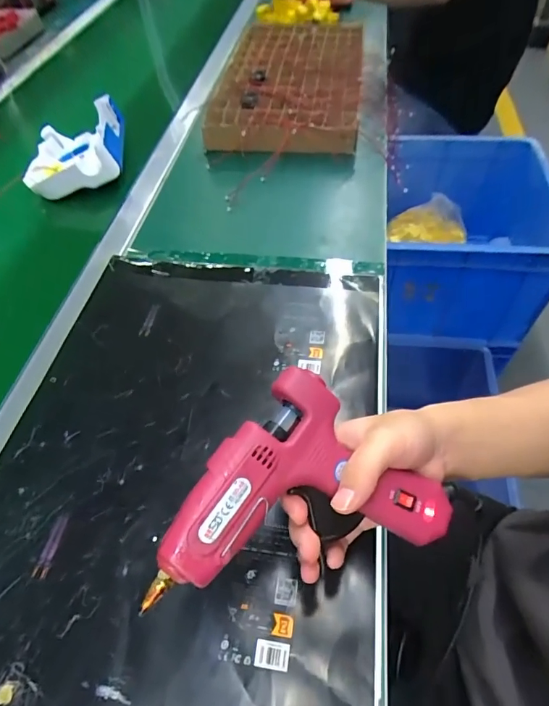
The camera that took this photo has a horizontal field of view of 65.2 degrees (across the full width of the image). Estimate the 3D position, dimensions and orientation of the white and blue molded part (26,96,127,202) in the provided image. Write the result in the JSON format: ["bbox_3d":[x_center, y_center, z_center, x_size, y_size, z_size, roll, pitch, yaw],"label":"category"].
[{"bbox_3d":[-0.320,-0.327,0.687,0.147,0.069,0.169,-9,54,-5],"label":"white and blue molded part"}]

